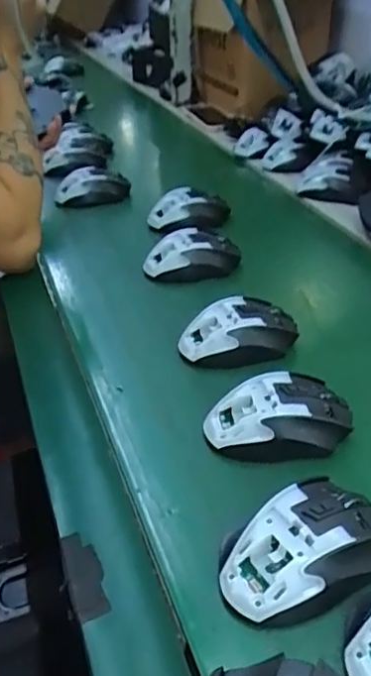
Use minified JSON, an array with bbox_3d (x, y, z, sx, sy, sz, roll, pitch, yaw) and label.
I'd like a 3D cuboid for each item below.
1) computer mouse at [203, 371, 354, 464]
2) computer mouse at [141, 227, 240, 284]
[{"bbox_3d":[0.074,0.063,0.457,0.109,0.043,0.059,-12,28,-13],"label":"computer mouse"},{"bbox_3d":[0.006,-0.097,0.687,0.110,0.046,0.057,-9,28,-6],"label":"computer mouse"}]

